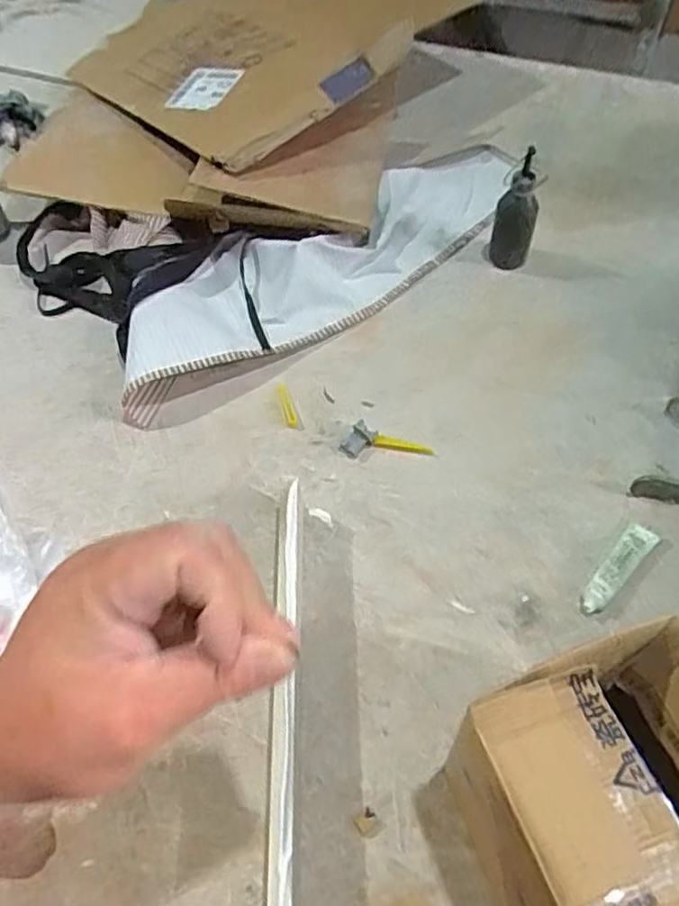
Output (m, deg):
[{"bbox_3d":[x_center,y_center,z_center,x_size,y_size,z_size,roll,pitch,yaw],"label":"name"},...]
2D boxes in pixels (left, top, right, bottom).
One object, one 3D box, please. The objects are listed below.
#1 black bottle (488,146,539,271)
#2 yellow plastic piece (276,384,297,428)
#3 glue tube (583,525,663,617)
[{"bbox_3d":[0.186,-0.252,0.707,0.043,0.107,0.043,12,56,10],"label":"black bottle"},{"bbox_3d":[-0.051,-0.047,0.654,0.010,0.004,0.055,-17,58,-9],"label":"yellow plastic piece"},{"bbox_3d":[0.221,0.092,0.538,0.023,0.018,0.093,38,65,25],"label":"glue tube"}]

